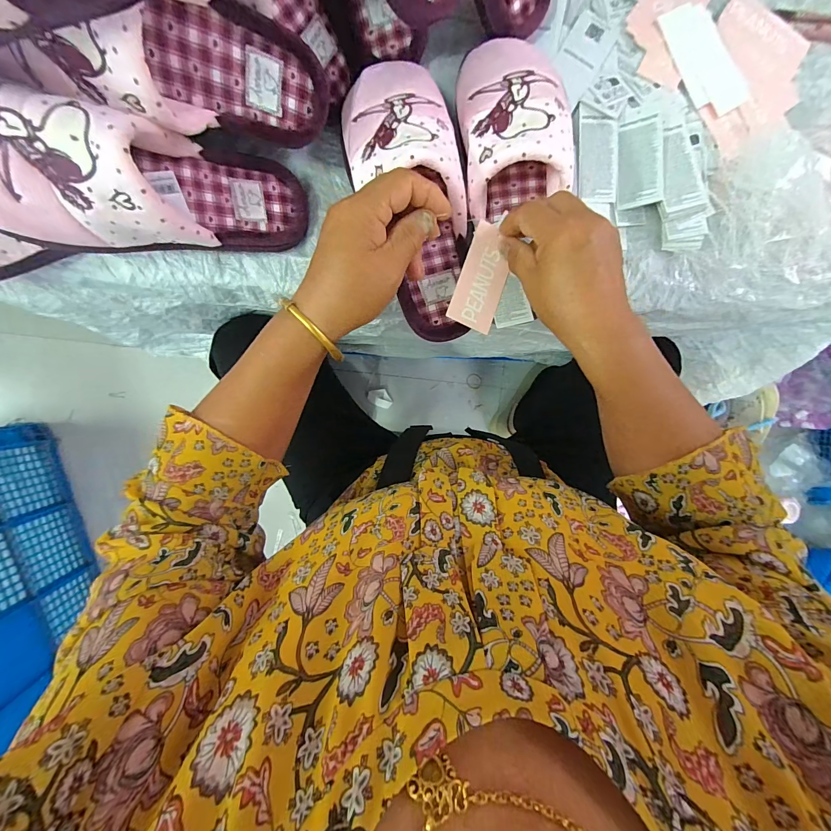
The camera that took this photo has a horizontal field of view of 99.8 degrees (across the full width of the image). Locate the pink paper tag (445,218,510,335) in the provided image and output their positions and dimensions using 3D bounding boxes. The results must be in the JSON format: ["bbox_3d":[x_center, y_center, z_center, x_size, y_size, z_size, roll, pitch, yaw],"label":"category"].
[{"bbox_3d":[0.063,-0.128,0.324,0.043,0.004,0.094,20,88,-15],"label":"pink paper tag"}]

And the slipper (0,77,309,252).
[{"bbox_3d":[-0.199,-0.176,0.260,0.232,0.084,0.078,-13,96,-37],"label":"slipper"}]

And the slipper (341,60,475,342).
[{"bbox_3d":[0.000,-0.182,0.299,0.090,0.068,0.235,-15,104,-5],"label":"slipper"}]

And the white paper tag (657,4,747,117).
[{"bbox_3d":[0.295,-0.363,0.357,0.056,0.005,0.113,-33,94,0],"label":"white paper tag"}]

